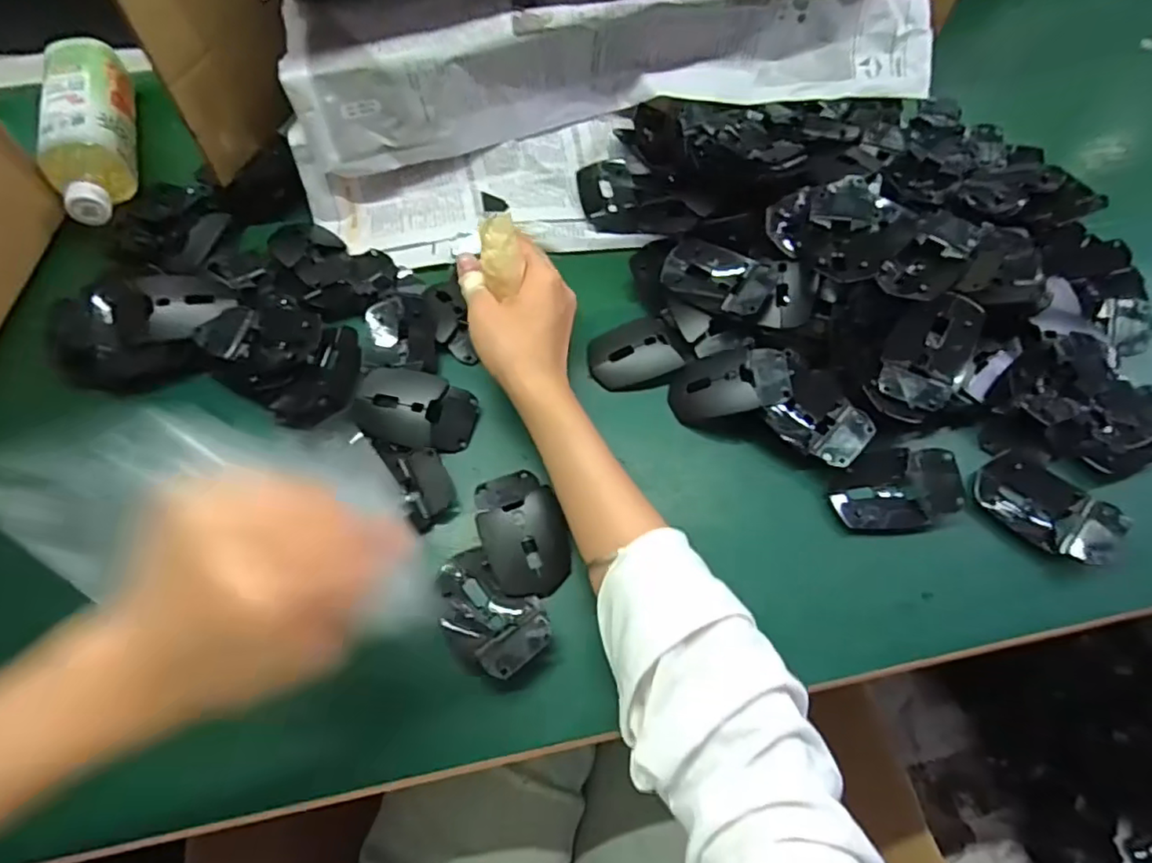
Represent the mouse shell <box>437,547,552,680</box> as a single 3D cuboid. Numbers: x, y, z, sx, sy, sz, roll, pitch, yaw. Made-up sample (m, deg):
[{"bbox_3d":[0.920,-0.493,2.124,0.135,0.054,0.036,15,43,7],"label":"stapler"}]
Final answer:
[{"bbox_3d":[-0.055,0.111,0.370,0.056,0.029,0.079,-38,69,-18],"label":"mouse shell"}]

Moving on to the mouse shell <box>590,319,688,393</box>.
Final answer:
[{"bbox_3d":[0.045,-0.059,0.454,0.069,0.015,0.056,-22,65,-11],"label":"mouse shell"}]

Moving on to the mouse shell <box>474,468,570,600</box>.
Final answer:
[{"bbox_3d":[-0.034,0.064,0.394,0.053,0.021,0.083,-18,64,-9],"label":"mouse shell"}]

